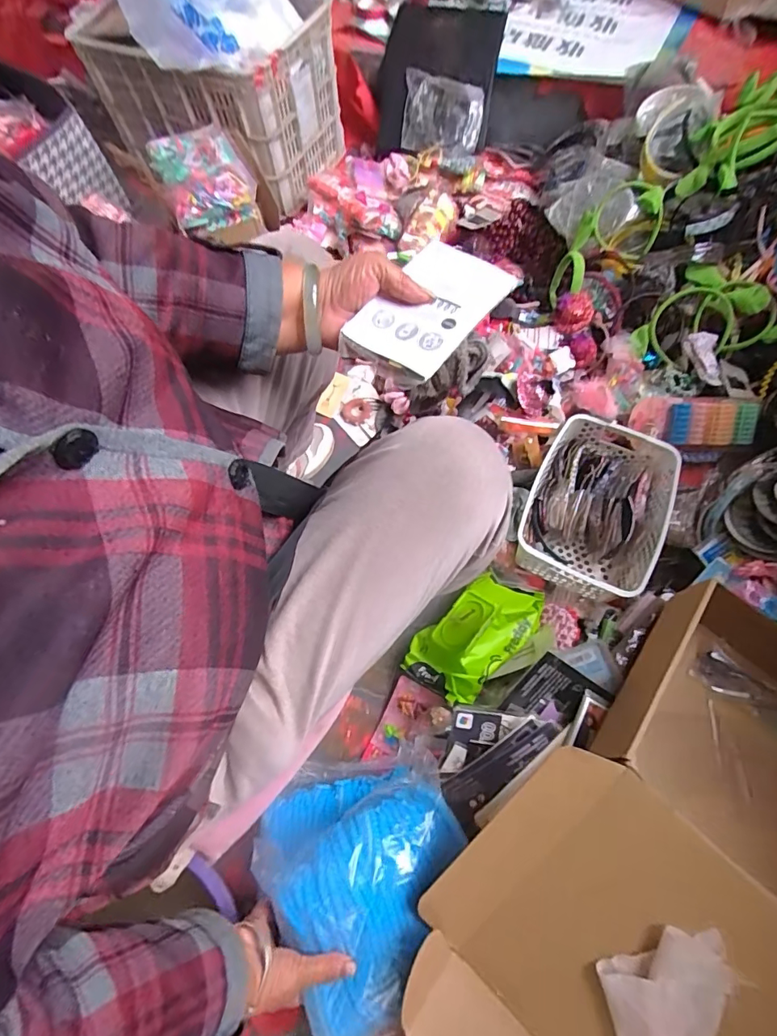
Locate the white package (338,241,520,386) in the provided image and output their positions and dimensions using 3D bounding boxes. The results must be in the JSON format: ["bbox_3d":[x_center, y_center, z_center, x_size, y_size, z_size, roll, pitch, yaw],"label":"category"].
[{"bbox_3d":[0.036,-0.185,0.412,0.098,0.019,0.150,31,71,15],"label":"white package"}]

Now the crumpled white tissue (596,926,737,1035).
[{"bbox_3d":[0.237,0.468,0.408,0.100,0.042,0.200,12,84,8],"label":"crumpled white tissue"}]

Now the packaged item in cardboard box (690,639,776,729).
[{"bbox_3d":[0.463,0.221,0.570,0.172,0.021,0.061,36,72,16],"label":"packaged item in cardboard box"}]

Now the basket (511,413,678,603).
[{"bbox_3d":[0.341,-0.019,0.769,0.208,0.091,0.297,25,70,12],"label":"basket"}]

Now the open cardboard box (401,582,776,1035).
[{"bbox_3d":[0.320,0.383,0.454,0.387,0.126,0.540,38,73,17],"label":"open cardboard box"}]

